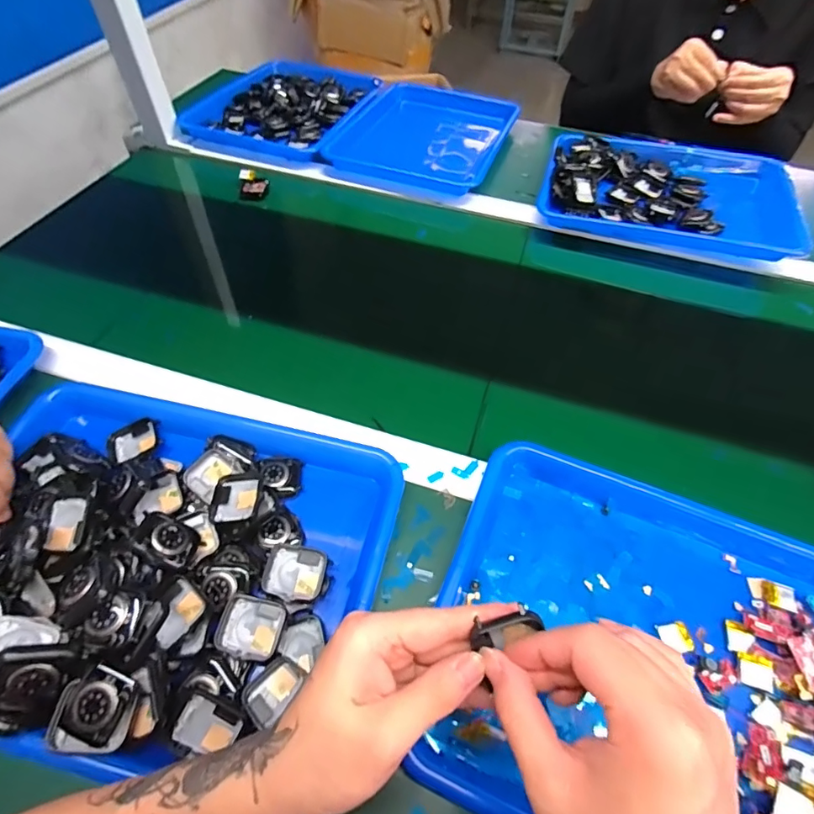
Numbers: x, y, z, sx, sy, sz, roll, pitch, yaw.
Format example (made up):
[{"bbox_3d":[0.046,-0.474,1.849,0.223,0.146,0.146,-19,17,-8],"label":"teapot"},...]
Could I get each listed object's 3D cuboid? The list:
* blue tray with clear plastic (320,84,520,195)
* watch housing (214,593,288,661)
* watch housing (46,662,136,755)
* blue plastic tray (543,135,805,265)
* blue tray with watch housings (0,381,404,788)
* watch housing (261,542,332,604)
[{"bbox_3d":[0.036,-0.459,0.796,0.251,0.033,0.325,17,56,10],"label":"blue tray with clear plastic"},{"bbox_3d":[-0.106,0.150,0.323,0.041,0.006,0.038,13,55,7],"label":"watch housing"},{"bbox_3d":[-0.184,0.179,0.279,0.041,0.014,0.043,9,55,5],"label":"watch housing"},{"bbox_3d":[0.383,-0.320,0.699,0.351,0.043,0.238,16,56,9],"label":"blue plastic tray"},{"bbox_3d":[-0.185,0.104,0.352,0.324,0.056,0.251,12,55,7],"label":"blue tray with watch housings"},{"bbox_3d":[-0.080,0.121,0.344,0.045,0.009,0.039,9,55,5],"label":"watch housing"}]

